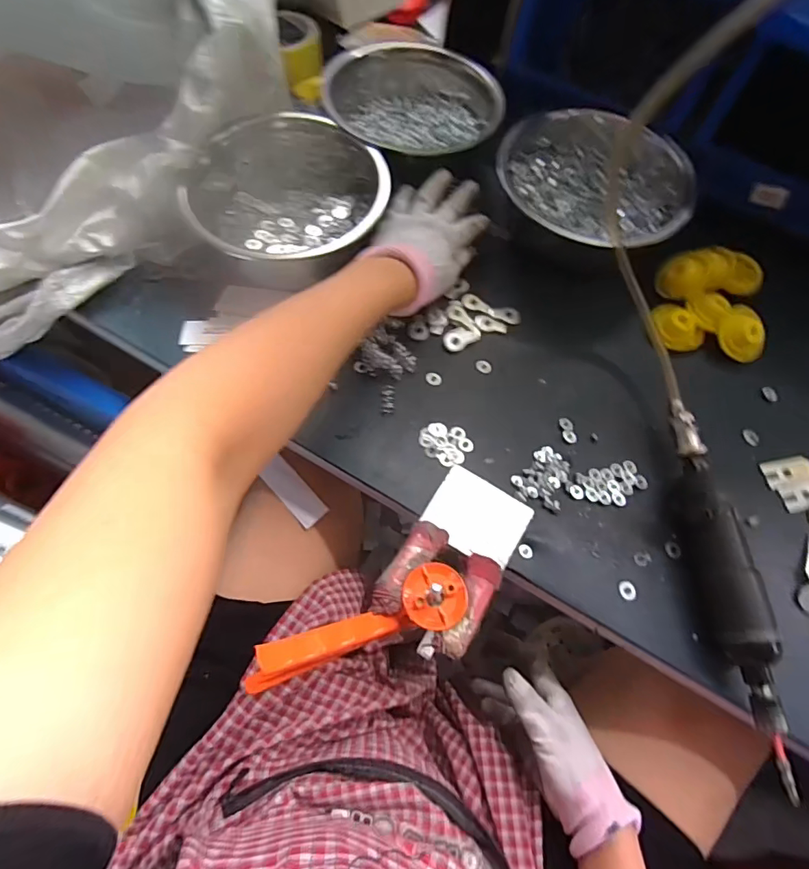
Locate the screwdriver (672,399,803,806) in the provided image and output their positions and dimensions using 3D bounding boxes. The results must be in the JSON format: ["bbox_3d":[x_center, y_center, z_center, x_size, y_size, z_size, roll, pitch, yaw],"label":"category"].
[{"bbox_3d":[0.244,0.103,0.372,0.041,0.043,0.276,-6,67,-4],"label":"screwdriver"}]

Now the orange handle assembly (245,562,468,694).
[{"bbox_3d":[-0.028,0.126,0.320,0.149,0.033,0.041,-12,70,-31],"label":"orange handle assembly"}]

